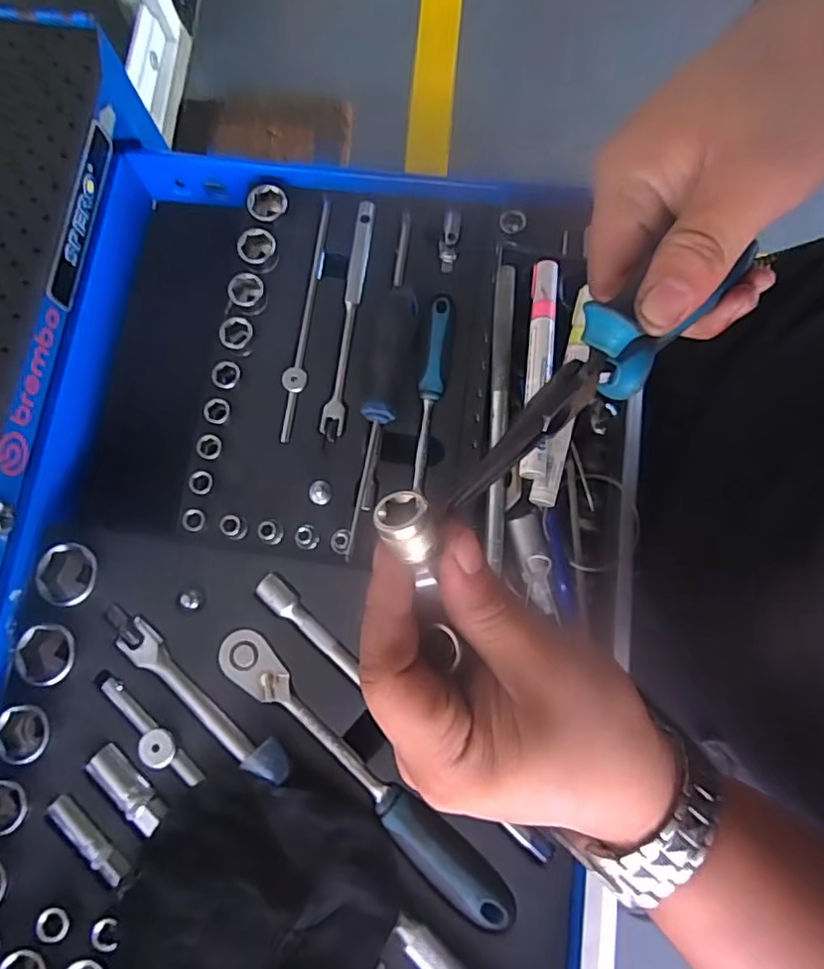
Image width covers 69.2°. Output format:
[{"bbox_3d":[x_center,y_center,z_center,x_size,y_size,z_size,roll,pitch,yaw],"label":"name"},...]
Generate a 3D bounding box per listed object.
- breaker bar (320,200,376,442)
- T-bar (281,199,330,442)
[{"bbox_3d":[-0.047,-0.125,0.446,0.016,0.016,0.186,7,77,1],"label":"breaker bar"},{"bbox_3d":[-0.079,-0.126,0.448,0.017,0.014,0.193,7,77,1],"label":"T-bar"}]

